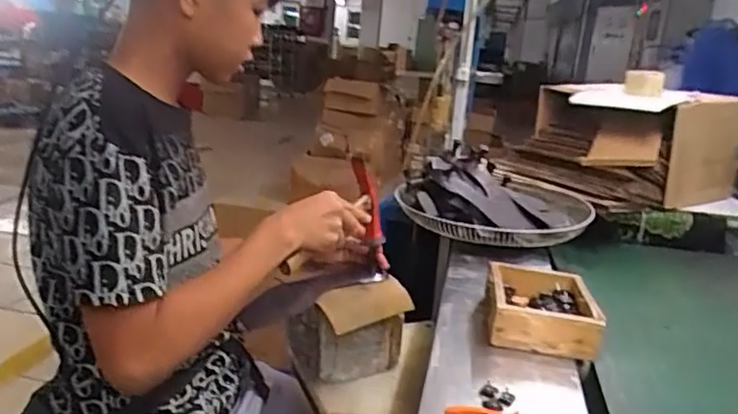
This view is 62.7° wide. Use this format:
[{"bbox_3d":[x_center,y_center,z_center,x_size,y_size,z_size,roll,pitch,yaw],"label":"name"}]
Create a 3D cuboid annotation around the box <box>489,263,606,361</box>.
[{"bbox_3d":[0.259,0.154,0.920,0.151,0.061,0.182,7,16,7],"label":"box"}]

